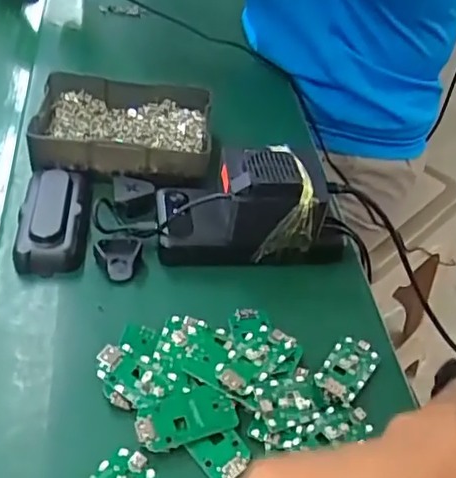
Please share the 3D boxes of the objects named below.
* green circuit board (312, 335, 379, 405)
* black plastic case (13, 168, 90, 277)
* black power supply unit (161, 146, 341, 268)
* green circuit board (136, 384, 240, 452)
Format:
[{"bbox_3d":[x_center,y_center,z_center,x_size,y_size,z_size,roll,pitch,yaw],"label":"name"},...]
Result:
[{"bbox_3d":[0.085,0.090,0.429,0.031,0.012,0.060,28,49,21],"label":"green circuit board"},{"bbox_3d":[-0.141,-0.024,0.493,0.052,0.028,0.109,-1,45,-6],"label":"black plastic case"},{"bbox_3d":[0.019,-0.033,0.486,0.147,0.074,0.067,0,45,-5],"label":"black power supply unit"},{"bbox_3d":[-0.027,0.110,0.381,0.062,0.005,0.032,-10,51,-20],"label":"green circuit board"}]

